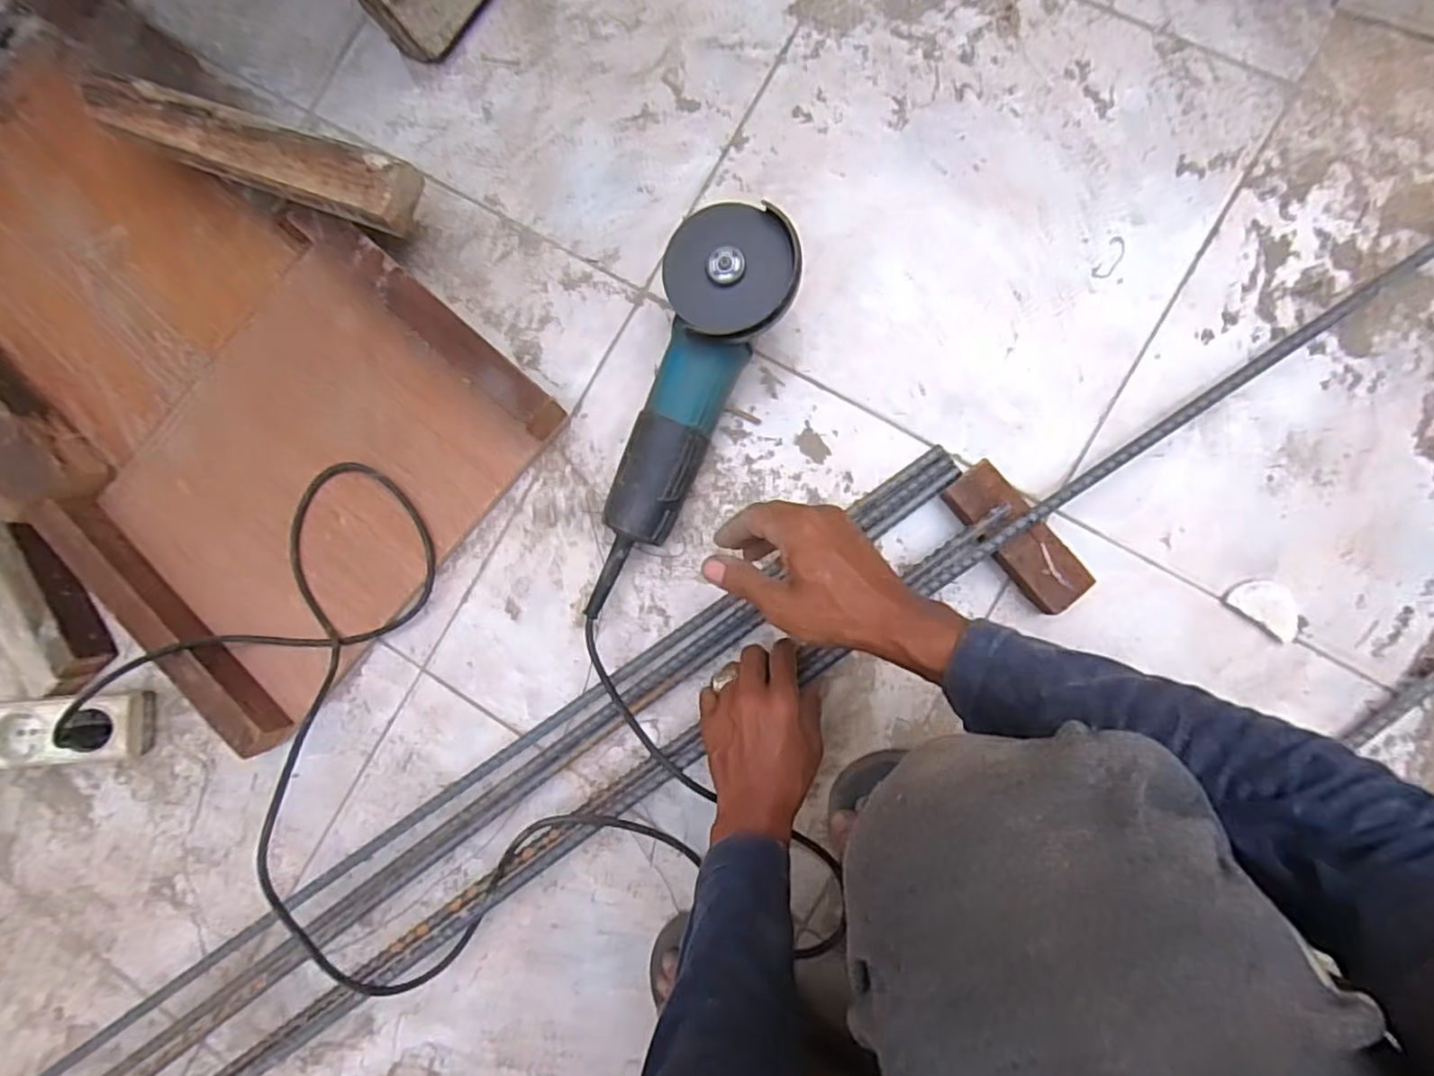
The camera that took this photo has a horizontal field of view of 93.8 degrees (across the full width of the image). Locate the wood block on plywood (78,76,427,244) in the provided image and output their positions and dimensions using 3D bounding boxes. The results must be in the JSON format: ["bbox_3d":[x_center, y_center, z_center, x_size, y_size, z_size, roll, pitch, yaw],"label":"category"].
[{"bbox_3d":[-0.407,-0.341,0.586,0.316,0.034,0.060,21,88,9],"label":"wood block on plywood"}]

